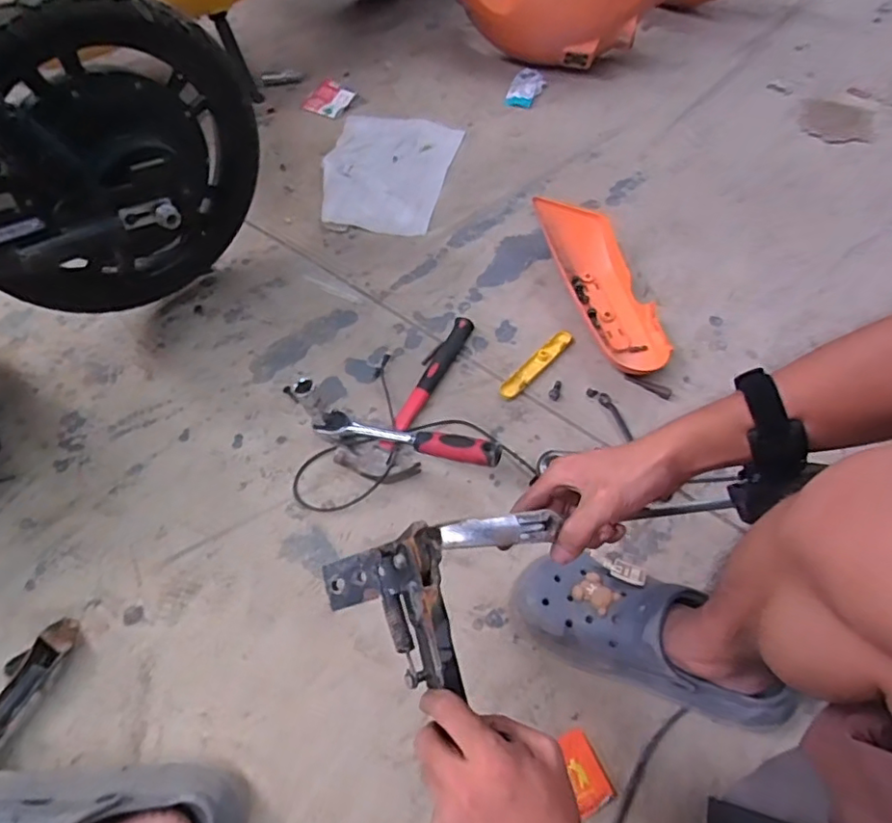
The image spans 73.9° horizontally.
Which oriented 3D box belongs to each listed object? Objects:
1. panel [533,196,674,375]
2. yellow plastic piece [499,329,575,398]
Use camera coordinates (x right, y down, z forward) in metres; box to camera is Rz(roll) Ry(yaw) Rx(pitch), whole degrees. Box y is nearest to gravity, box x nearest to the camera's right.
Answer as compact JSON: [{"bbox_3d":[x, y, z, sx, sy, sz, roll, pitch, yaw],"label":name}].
[{"bbox_3d":[0.237,-0.193,0.881,0.113,0.062,0.325,-13,57,-10],"label":"panel"},{"bbox_3d":[0.127,-0.068,0.820,0.028,0.006,0.146,36,62,21],"label":"yellow plastic piece"}]

